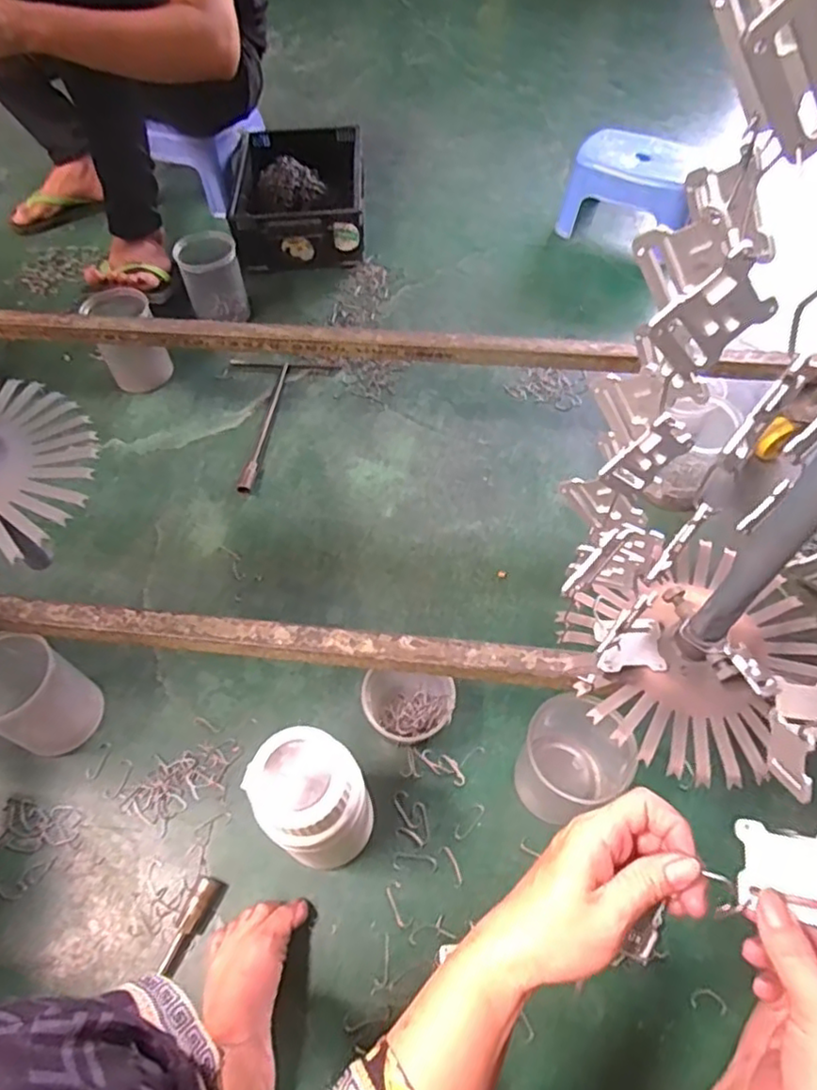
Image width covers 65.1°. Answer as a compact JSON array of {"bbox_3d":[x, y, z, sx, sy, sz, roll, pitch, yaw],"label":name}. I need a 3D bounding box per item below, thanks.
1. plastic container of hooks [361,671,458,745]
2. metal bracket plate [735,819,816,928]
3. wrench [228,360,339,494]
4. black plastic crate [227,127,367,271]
[{"bbox_3d":[-0.001,0.182,0.717,0.100,0.067,0.089,15,56,11],"label":"plastic container of hooks"},{"bbox_3d":[0.193,0.165,0.323,0.049,0.004,0.042,-3,79,35],"label":"metal bracket plate"},{"bbox_3d":[-0.233,-0.200,1.012,0.182,0.017,0.285,6,55,5],"label":"wrench"},{"bbox_3d":[-0.234,-0.758,1.372,0.279,0.106,0.449,-3,55,-1],"label":"black plastic crate"}]

